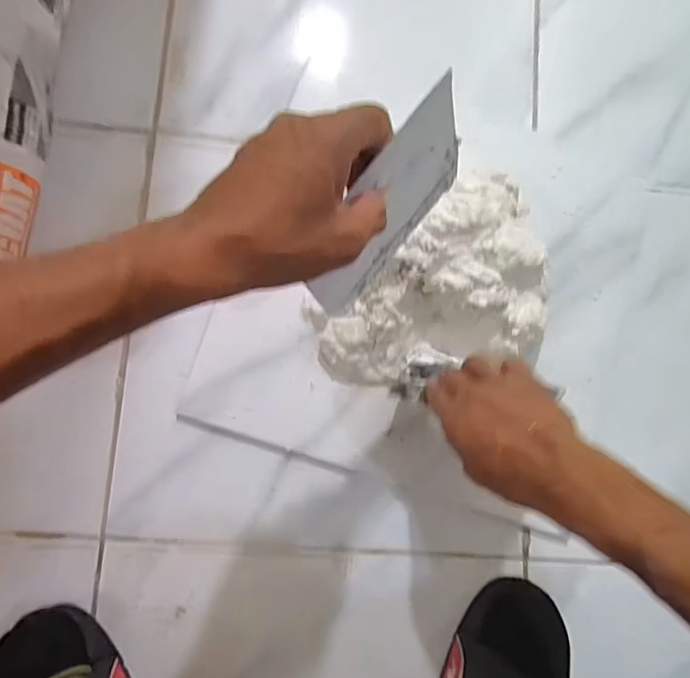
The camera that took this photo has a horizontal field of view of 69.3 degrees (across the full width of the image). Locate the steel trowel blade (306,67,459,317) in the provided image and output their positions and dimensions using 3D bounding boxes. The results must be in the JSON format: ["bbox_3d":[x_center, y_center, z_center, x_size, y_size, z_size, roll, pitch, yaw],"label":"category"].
[{"bbox_3d":[0.027,-0.084,0.323,0.006,0.092,0.144,36,85,24],"label":"steel trowel blade"}]

